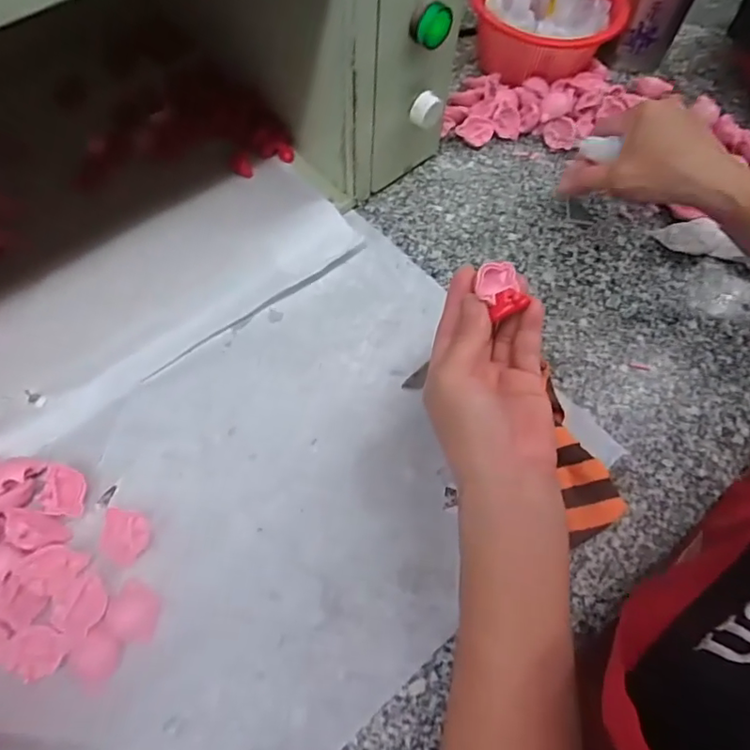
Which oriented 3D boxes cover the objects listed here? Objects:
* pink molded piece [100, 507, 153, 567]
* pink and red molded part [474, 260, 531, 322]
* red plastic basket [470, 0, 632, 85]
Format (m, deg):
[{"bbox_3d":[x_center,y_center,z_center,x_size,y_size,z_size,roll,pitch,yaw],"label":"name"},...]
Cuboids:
[{"bbox_3d":[-0.157,0.101,0.339,0.033,0.009,0.031,1,63,-3],"label":"pink molded piece"},{"bbox_3d":[0.075,-0.051,0.322,0.029,0.013,0.040,-3,63,-5],"label":"pink and red molded part"},{"bbox_3d":[0.164,-0.346,0.540,0.141,0.085,0.124,16,63,5],"label":"red plastic basket"}]

